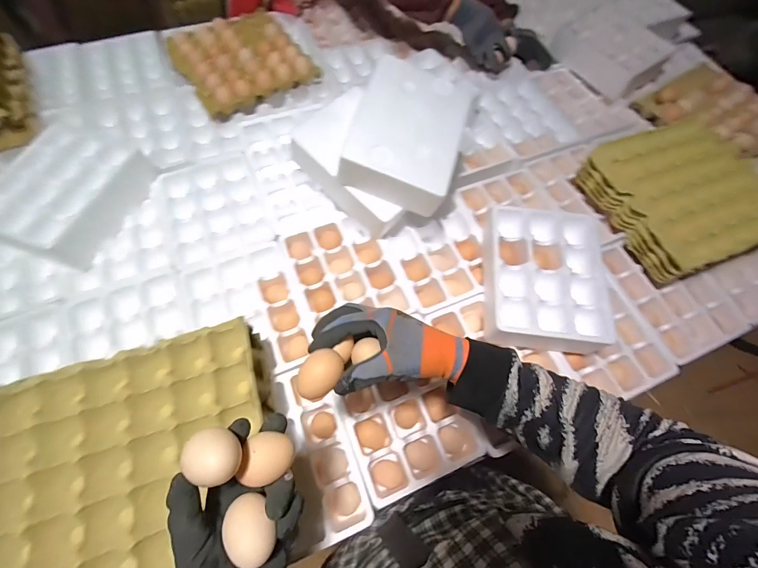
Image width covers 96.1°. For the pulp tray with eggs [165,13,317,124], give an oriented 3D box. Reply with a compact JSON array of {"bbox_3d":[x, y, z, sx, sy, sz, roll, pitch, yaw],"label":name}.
[{"bbox_3d":[-0.332,-0.542,0.828,0.277,0.061,0.275,-33,70,-16],"label":"pulp tray with eggs"}]

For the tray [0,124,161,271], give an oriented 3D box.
[{"bbox_3d":[-0.573,-0.171,0.628,0.193,0.093,0.233,19,66,7],"label":"tray"}]

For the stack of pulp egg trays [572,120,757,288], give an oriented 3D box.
[{"bbox_3d":[0.602,-0.170,0.685,0.273,0.111,0.285,-19,68,-11],"label":"stack of pulp egg trays"}]

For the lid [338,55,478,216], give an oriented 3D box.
[{"bbox_3d":[0.054,-0.267,0.593,0.183,0.073,0.248,18,78,-4],"label":"lid"}]

